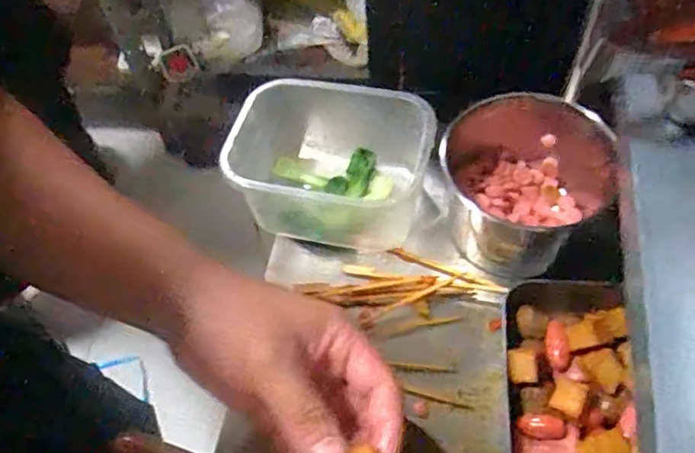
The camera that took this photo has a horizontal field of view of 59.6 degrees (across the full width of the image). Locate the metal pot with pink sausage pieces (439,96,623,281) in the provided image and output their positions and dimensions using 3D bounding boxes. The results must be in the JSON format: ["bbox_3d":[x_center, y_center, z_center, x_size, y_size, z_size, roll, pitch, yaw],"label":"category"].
[{"bbox_3d":[0.169,-0.037,0.592,0.160,0.104,0.154,-1,56,2],"label":"metal pot with pink sausage pieces"}]

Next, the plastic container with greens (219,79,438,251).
[{"bbox_3d":[-0.017,-0.057,0.617,0.187,0.103,0.144,12,58,11],"label":"plastic container with greens"}]

